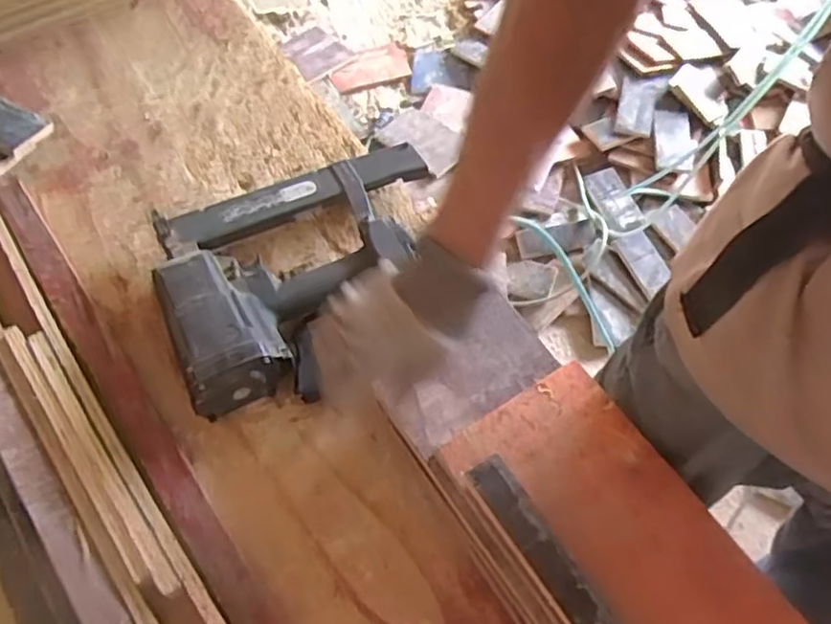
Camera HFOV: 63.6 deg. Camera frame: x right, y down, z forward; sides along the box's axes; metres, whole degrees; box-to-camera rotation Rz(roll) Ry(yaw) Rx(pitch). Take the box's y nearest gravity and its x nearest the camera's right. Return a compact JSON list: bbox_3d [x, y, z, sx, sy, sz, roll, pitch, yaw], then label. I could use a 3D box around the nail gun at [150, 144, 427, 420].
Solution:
[{"bbox_3d":[-0.101,-0.054,0.683,0.308,0.081,0.221,-22,64,-16],"label":"nail gun"}]

